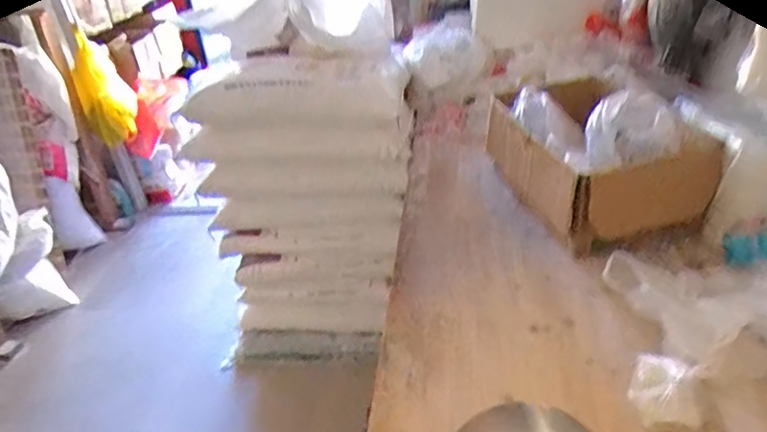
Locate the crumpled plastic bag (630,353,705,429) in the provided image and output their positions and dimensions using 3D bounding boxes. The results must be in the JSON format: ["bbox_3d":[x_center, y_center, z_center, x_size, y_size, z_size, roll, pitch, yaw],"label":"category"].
[{"bbox_3d":[0.456,0.276,0.926,0.110,0.040,0.144,9,35,25],"label":"crumpled plastic bag"}]

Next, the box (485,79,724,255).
[{"bbox_3d":[0.516,-0.146,1.445,0.366,0.260,0.520,-10,31,-5],"label":"box"}]

